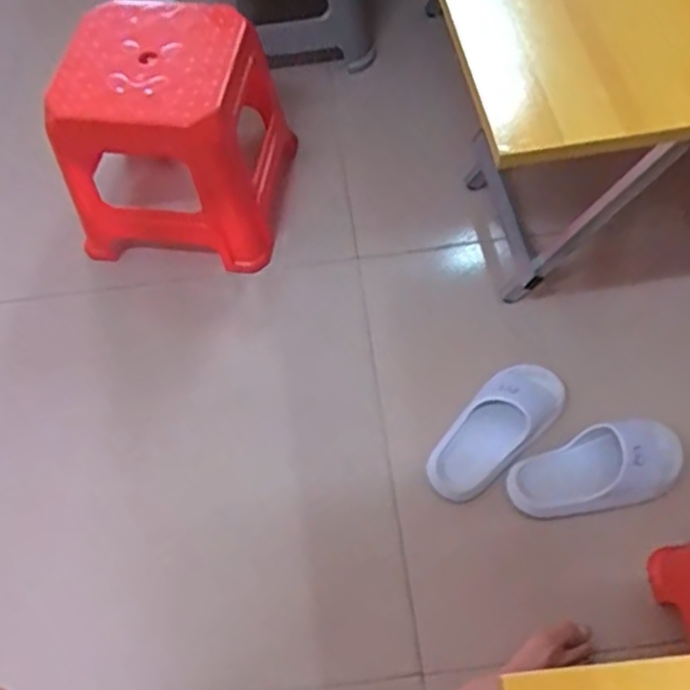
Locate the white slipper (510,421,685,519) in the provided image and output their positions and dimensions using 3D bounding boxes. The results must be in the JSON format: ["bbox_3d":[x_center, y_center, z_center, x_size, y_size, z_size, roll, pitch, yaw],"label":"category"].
[{"bbox_3d":[0.325,0.162,0.916,0.230,0.061,0.103,-15,61,-4],"label":"white slipper"}]

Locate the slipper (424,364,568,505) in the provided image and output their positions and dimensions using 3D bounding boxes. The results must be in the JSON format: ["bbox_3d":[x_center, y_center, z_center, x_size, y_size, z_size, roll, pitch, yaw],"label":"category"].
[{"bbox_3d":[0.201,0.108,0.942,0.227,0.065,0.095,-41,66,-17],"label":"slipper"}]

